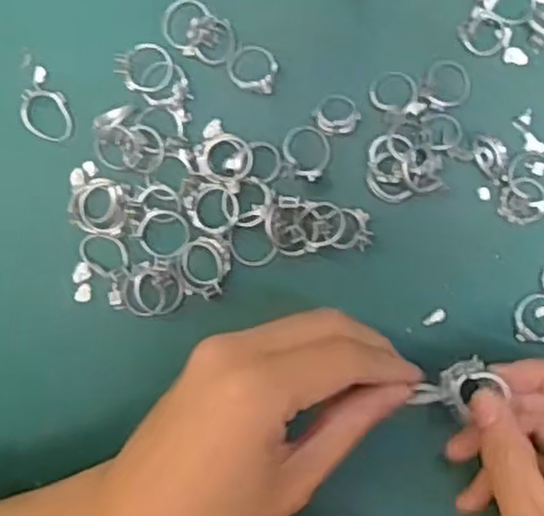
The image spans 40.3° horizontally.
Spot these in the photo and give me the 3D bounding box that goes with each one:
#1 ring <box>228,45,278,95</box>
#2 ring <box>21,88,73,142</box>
[{"bbox_3d":[-0.008,-0.082,0.318,0.021,0.007,0.020,0,92,1],"label":"ring"},{"bbox_3d":[-0.097,-0.061,0.319,0.021,0.006,0.021,0,92,1],"label":"ring"}]

